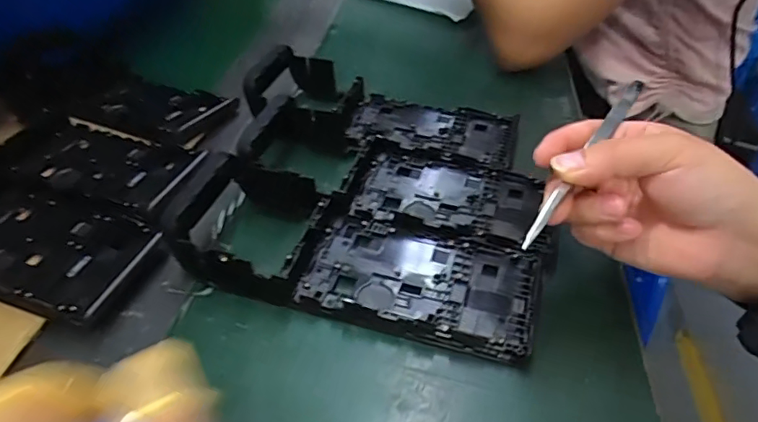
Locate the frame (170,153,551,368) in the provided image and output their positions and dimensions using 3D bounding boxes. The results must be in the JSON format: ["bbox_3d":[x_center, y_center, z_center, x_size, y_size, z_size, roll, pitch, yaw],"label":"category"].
[{"bbox_3d":[-0.015,0.021,0.306,0.216,0.050,0.085,10,45,13],"label":"frame"}]

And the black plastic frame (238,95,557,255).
[{"bbox_3d":[0.008,-0.036,0.364,0.214,0.047,0.092,11,45,14],"label":"black plastic frame"}]

